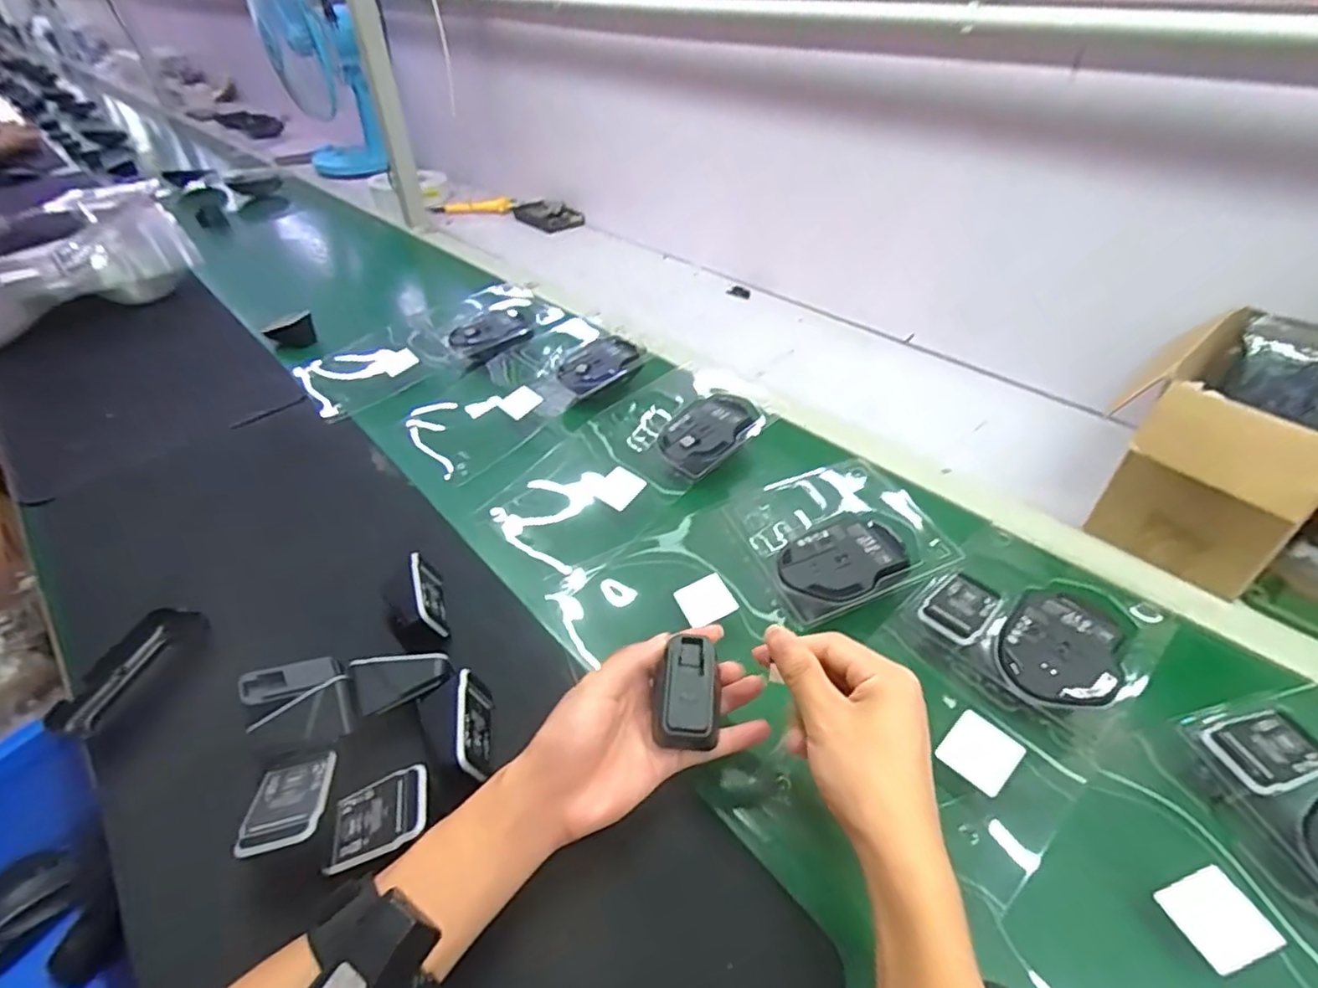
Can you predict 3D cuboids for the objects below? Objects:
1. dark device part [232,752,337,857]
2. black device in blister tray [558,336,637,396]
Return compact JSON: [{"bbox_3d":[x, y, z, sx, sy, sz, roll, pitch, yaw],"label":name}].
[{"bbox_3d":[-0.229,0.190,0.390,0.044,0.006,0.066,-9,24,-11],"label":"dark device part"},{"bbox_3d":[-0.077,-0.163,0.801,0.106,0.019,0.081,-31,49,-31],"label":"black device in blister tray"}]

